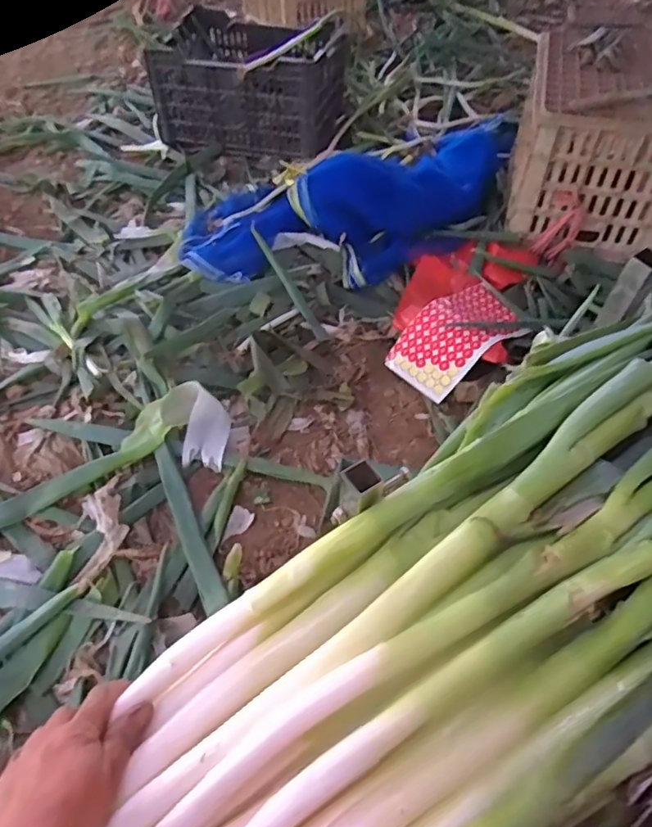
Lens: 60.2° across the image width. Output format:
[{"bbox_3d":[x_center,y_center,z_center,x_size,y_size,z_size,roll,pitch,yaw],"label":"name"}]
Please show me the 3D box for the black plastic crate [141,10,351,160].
[{"bbox_3d":[-0.205,-0.921,1.561,0.518,0.221,0.387,4,51,0],"label":"black plastic crate"}]

